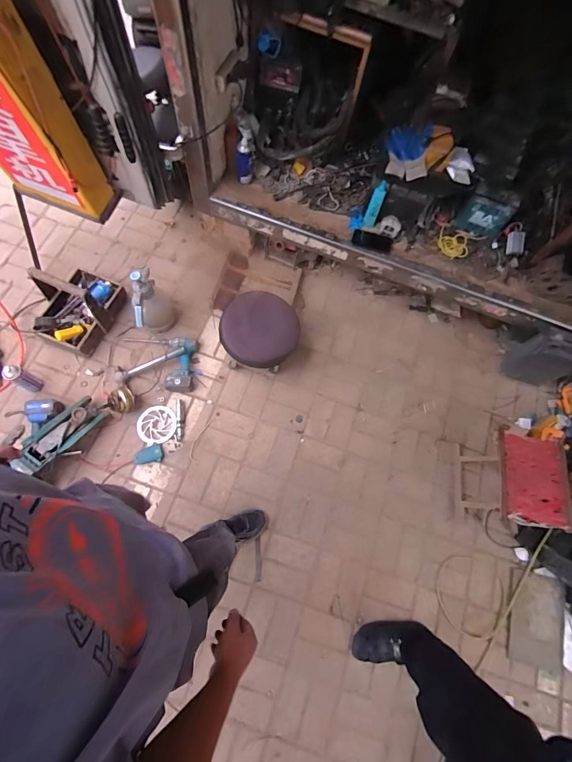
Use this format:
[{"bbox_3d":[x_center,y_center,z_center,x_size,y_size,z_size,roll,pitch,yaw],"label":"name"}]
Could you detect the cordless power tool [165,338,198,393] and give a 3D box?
[{"bbox_3d":[-0.453,-0.075,1.466,0.119,0.080,0.243,0,71,-5],"label":"cordless power tool"}]

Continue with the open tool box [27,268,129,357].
[{"bbox_3d":[-0.904,-0.333,1.422,0.302,0.277,0.334,21,71,2],"label":"open tool box"}]

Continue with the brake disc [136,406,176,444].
[{"bbox_3d":[-0.536,0.180,1.408,0.152,0.007,0.155,2,71,-5],"label":"brake disc"}]

